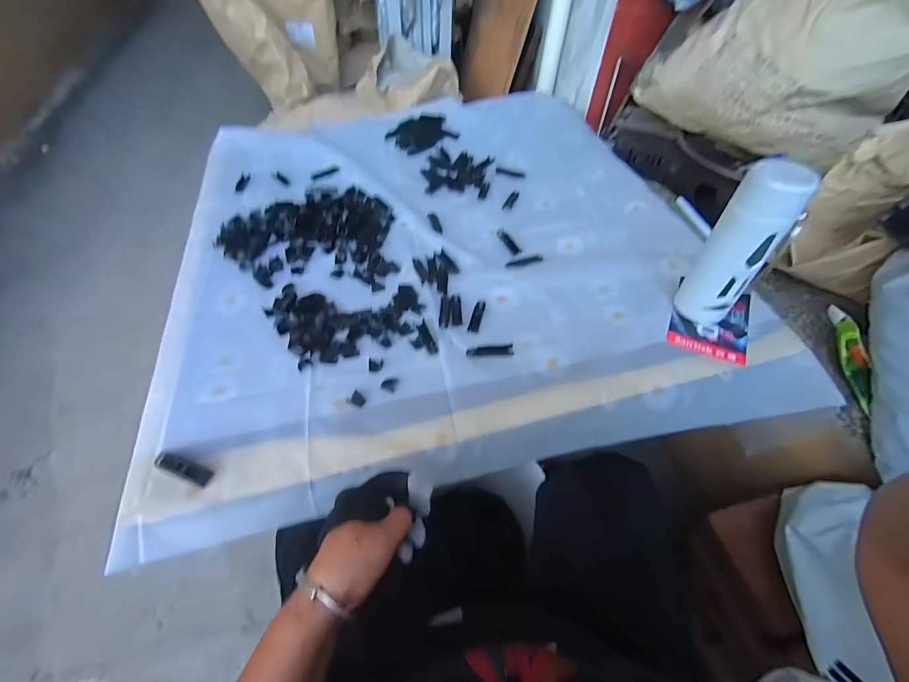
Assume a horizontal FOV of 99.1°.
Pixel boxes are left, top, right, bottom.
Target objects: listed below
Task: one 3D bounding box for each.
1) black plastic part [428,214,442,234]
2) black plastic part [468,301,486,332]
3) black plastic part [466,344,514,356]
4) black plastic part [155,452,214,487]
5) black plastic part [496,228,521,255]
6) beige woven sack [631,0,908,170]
[{"bbox_3d":[-0.035,-0.218,0.719,0.016,0.004,0.065,-13,54,-7],"label":"black plastic part"},{"bbox_3d":[0.034,-0.038,0.588,0.016,0.004,0.062,11,55,10],"label":"black plastic part"},{"bbox_3d":[0.050,0.013,0.551,0.065,0.004,0.016,-2,54,1],"label":"black plastic part"},{"bbox_3d":[-0.322,0.150,0.459,0.073,0.010,0.019,16,56,14],"label":"black plastic part"},{"bbox_3d":[0.095,-0.178,0.686,0.016,0.004,0.074,-21,56,-13],"label":"black plastic part"},{"bbox_3d":[0.573,-0.515,0.666,0.407,0.299,0.158,33,59,19],"label":"beige woven sack"}]

